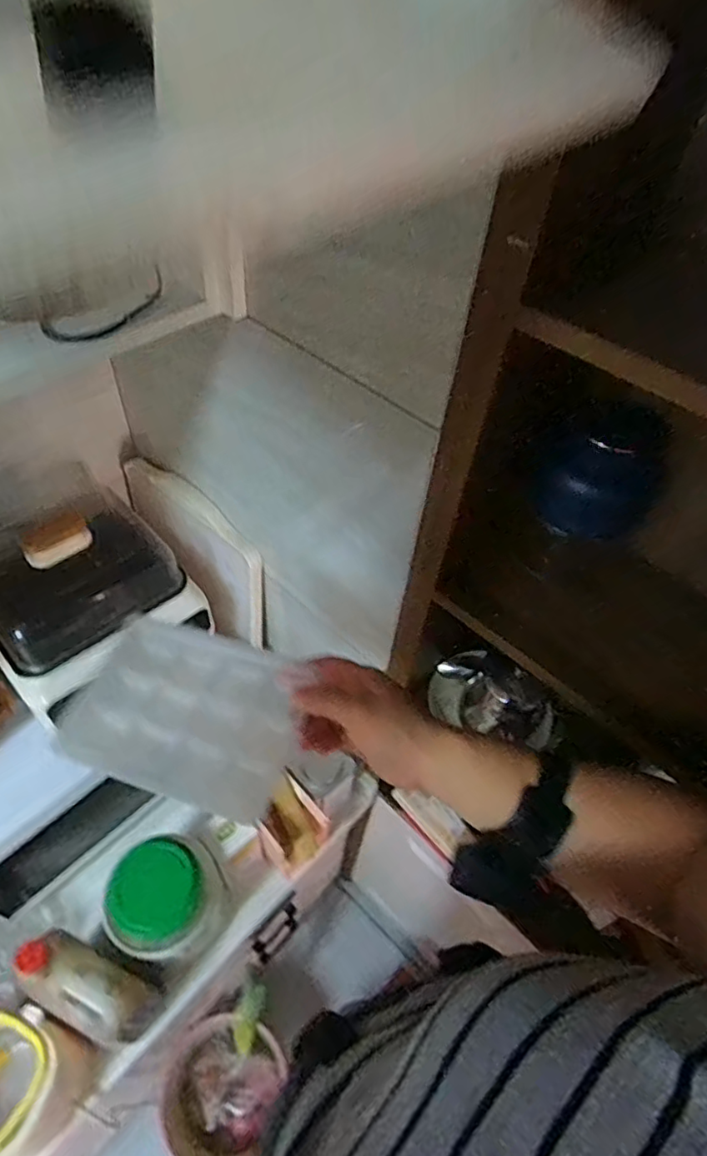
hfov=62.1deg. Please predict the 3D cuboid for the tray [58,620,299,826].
[{"bbox_3d":[-0.130,0.102,0.465,0.171,0.028,0.126,15,64,12],"label":"tray"}]

